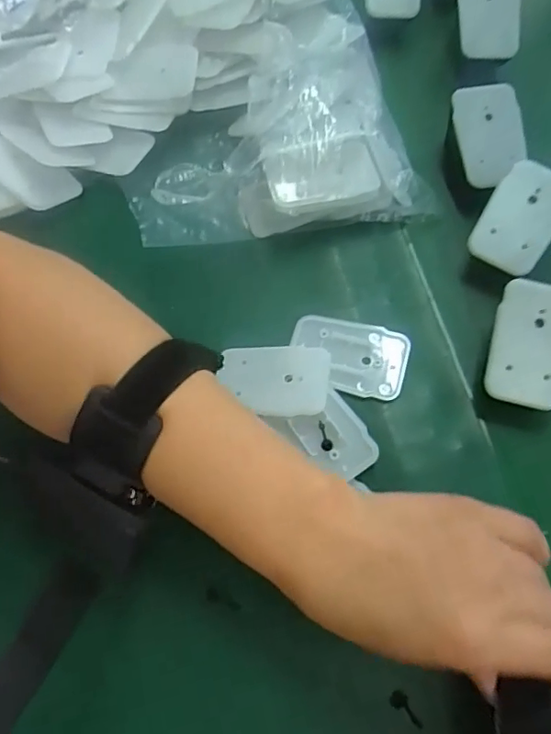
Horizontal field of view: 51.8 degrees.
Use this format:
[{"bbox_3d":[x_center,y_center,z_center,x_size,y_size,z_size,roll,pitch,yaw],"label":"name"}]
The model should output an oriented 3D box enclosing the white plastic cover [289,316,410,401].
[{"bbox_3d":[0.043,-0.006,0.338,0.068,0.007,0.044,12,69,5],"label":"white plastic cover"}]

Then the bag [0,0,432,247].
[{"bbox_3d":[-0.101,-0.198,0.385,0.326,0.062,0.284,-16,69,-6],"label":"bag"}]

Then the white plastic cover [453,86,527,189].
[{"bbox_3d":[0.143,-0.153,0.374,0.044,0.006,0.064,-13,93,-5],"label":"white plastic cover"}]

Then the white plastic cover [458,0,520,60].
[{"bbox_3d":[0.159,-0.261,0.421,0.043,0.012,0.064,1,86,5],"label":"white plastic cover"}]

